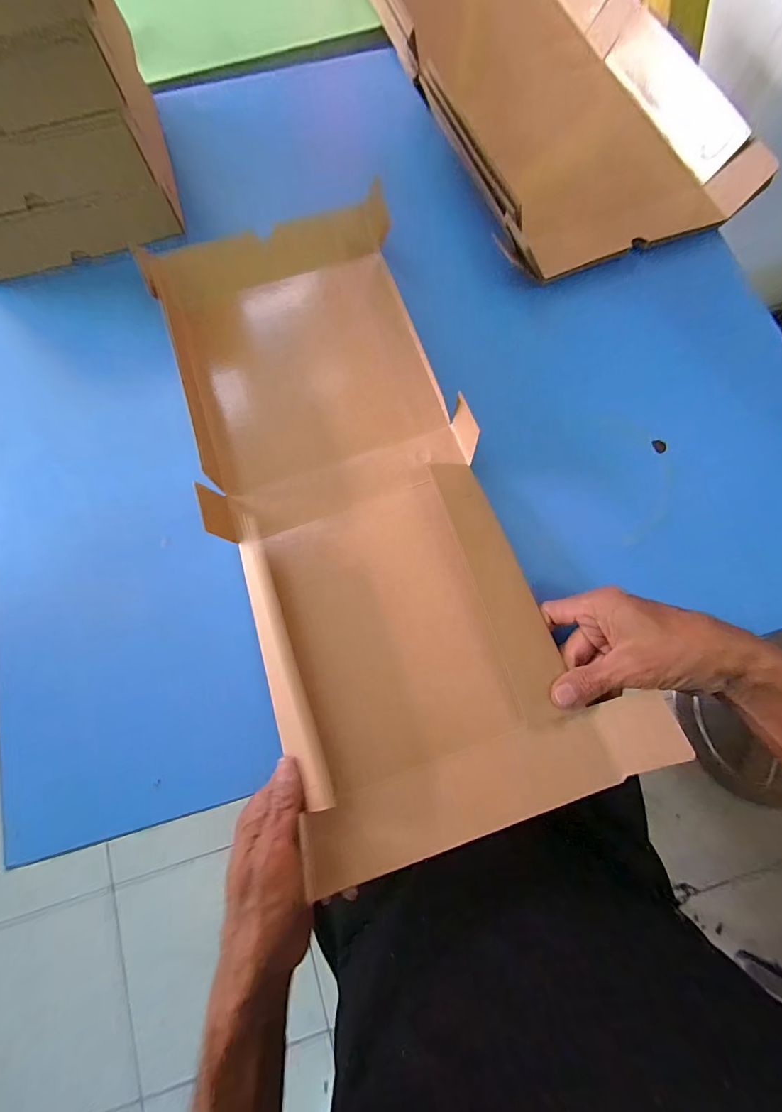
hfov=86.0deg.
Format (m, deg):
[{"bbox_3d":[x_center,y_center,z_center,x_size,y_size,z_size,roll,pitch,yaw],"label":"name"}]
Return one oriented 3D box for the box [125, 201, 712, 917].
[{"bbox_3d":[-0.034,-0.080,0.370,0.245,0.046,0.589,-21,71,-5],"label":"box"}]

